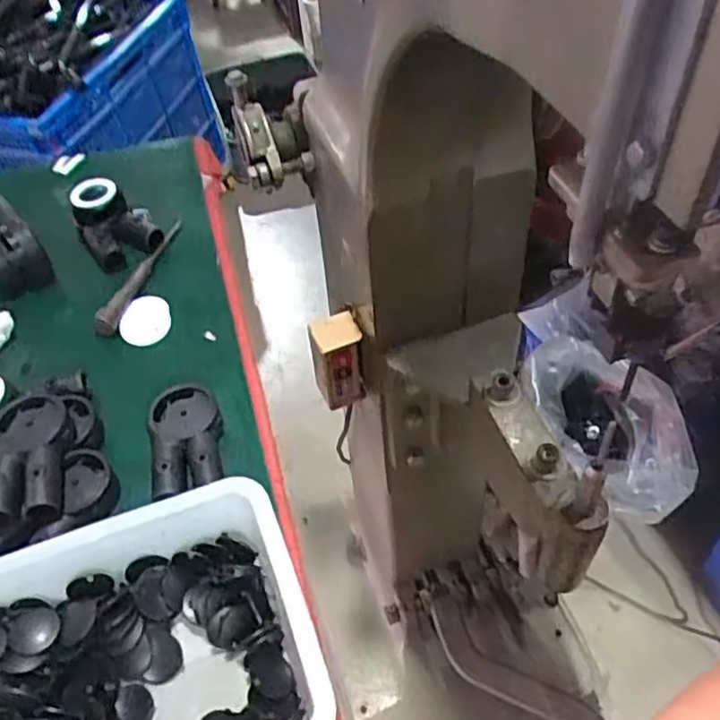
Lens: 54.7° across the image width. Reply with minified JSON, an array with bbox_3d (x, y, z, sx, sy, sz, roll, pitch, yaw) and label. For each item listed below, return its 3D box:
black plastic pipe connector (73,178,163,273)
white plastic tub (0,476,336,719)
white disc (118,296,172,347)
[{"bbox_3d":[-0.254,-0.147,0.719,0.073,0.047,0.090,-25,51,-15],"label":"black plastic pipe connector"},{"bbox_3d":[-0.146,0.192,0.422,0.229,0.068,0.173,-19,49,-10],"label":"white plastic tub"},{"bbox_3d":[-0.201,-0.038,0.653,0.046,0.006,0.052,-12,62,-1],"label":"white disc"}]

